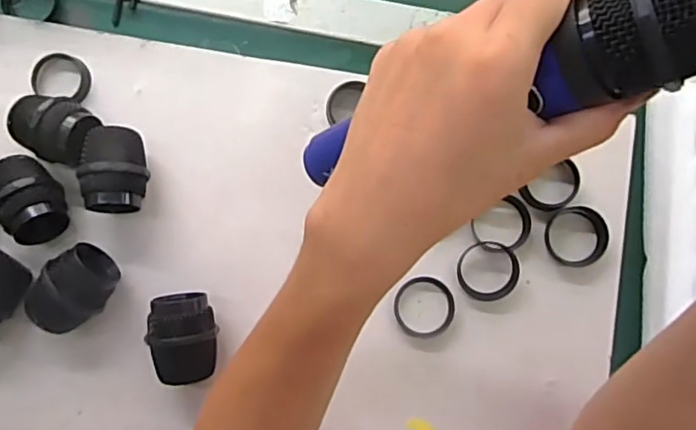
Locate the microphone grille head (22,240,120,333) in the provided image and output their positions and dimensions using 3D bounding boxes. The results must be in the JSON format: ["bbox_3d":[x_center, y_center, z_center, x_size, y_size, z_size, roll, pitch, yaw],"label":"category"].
[{"bbox_3d":[-0.193,0.054,0.421,0.040,0.047,0.062,37,83,6],"label":"microphone grille head"}]

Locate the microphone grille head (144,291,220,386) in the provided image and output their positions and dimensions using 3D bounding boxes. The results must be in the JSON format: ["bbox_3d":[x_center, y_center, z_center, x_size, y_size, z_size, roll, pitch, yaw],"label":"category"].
[{"bbox_3d":[-0.115,0.087,0.420,0.043,0.040,0.061,-4,81,0],"label":"microphone grille head"}]

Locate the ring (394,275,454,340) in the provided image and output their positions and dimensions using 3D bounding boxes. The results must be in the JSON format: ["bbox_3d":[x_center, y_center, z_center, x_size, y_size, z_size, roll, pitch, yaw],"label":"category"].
[{"bbox_3d":[0.056,0.067,0.431,0.043,0.008,0.045,0,81,0],"label":"ring"}]

